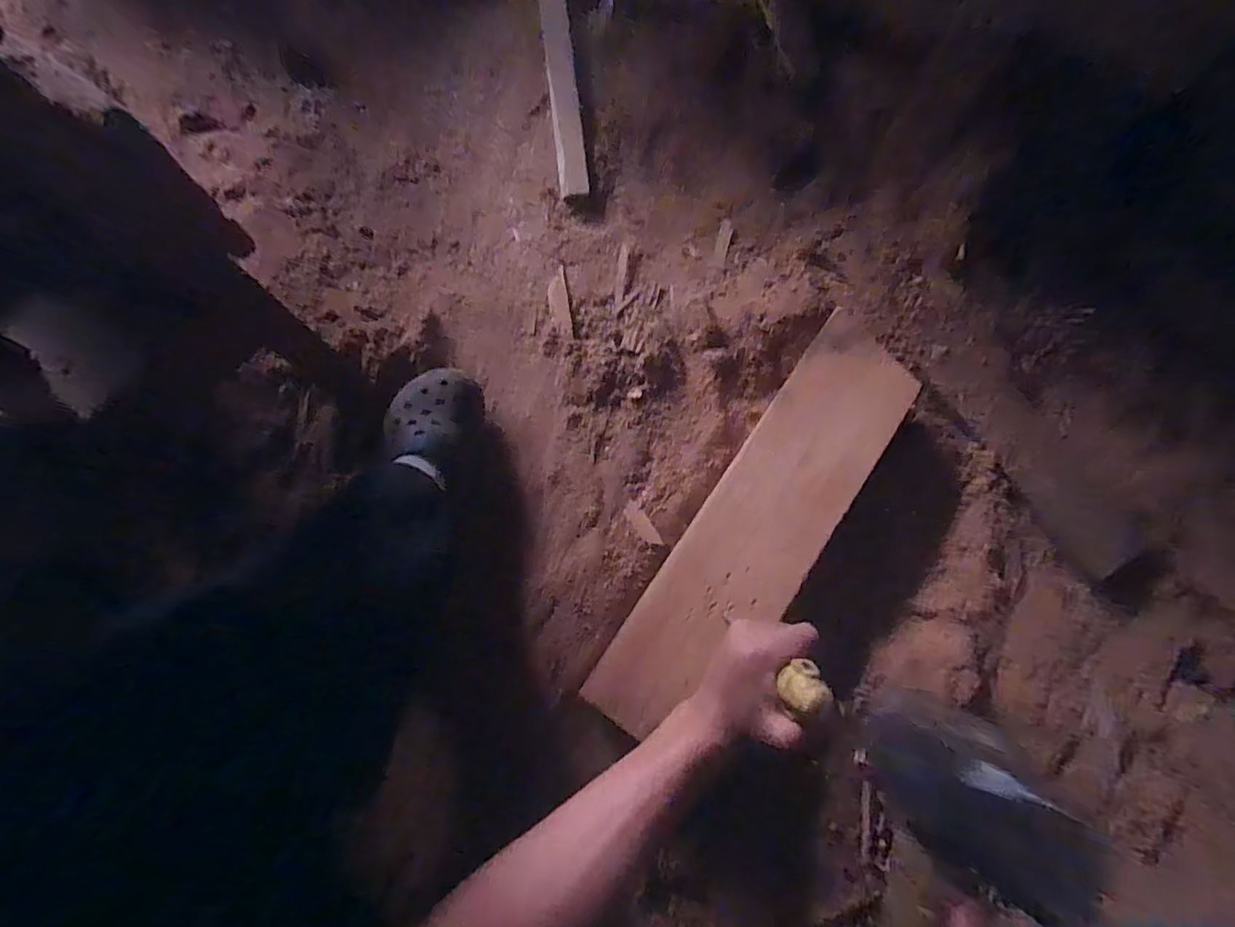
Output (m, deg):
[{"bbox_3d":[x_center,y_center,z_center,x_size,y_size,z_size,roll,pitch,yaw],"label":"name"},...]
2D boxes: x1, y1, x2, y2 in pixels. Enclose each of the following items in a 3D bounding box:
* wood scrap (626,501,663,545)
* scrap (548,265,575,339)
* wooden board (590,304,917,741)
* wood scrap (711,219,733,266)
[{"bbox_3d":[0.028,0.066,0.577,0.016,0.004,0.060,-32,62,-8],"label":"wood scrap"},{"bbox_3d":[-0.073,-0.203,0.663,0.025,0.010,0.106,-9,74,-2],"label":"scrap"},{"bbox_3d":[0.150,0.052,0.531,0.121,0.015,0.473,37,76,10],"label":"wooden board"},{"bbox_3d":[0.140,-0.292,0.696,0.017,0.004,0.074,14,75,4],"label":"wood scrap"}]

